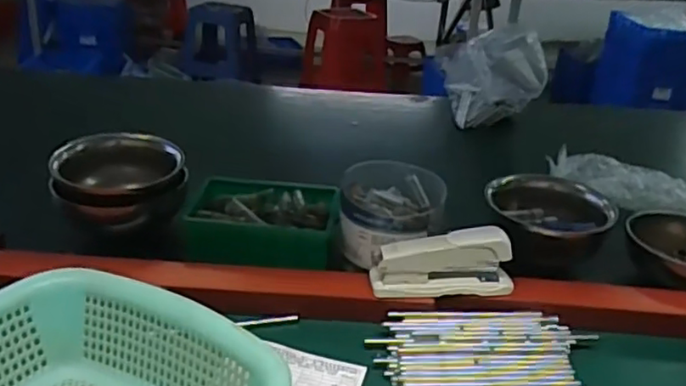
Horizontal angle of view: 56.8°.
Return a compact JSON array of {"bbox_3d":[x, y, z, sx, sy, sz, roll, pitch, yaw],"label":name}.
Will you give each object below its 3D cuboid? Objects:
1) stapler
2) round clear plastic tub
[{"bbox_3d":[0.087,0.065,0.553,0.120,0.059,0.030,2,27,-7],"label":"stapler"},{"bbox_3d":[0.048,0.029,0.609,0.104,0.084,0.102,-2,27,-14],"label":"round clear plastic tub"}]

